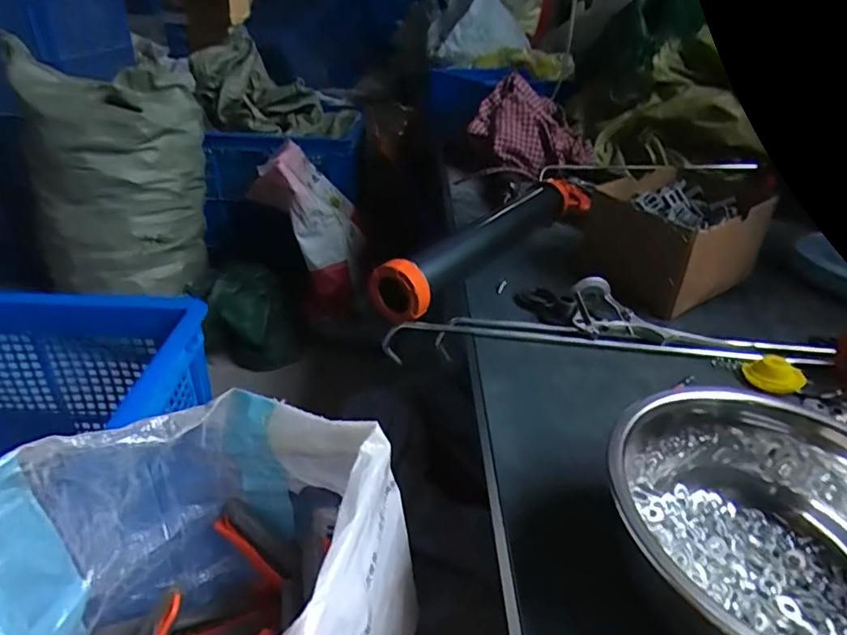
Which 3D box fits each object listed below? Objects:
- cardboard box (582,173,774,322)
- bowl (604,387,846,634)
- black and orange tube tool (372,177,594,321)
[{"bbox_3d":[0.285,-0.096,0.636,0.149,0.089,0.159,-13,35,-26],"label":"cardboard box"},{"bbox_3d":[0.190,0.123,0.294,0.165,0.074,0.179,-6,32,-16],"label":"bowl"},{"bbox_3d":[0.102,-0.115,0.689,0.065,0.057,0.461,23,36,29],"label":"black and orange tube tool"}]

